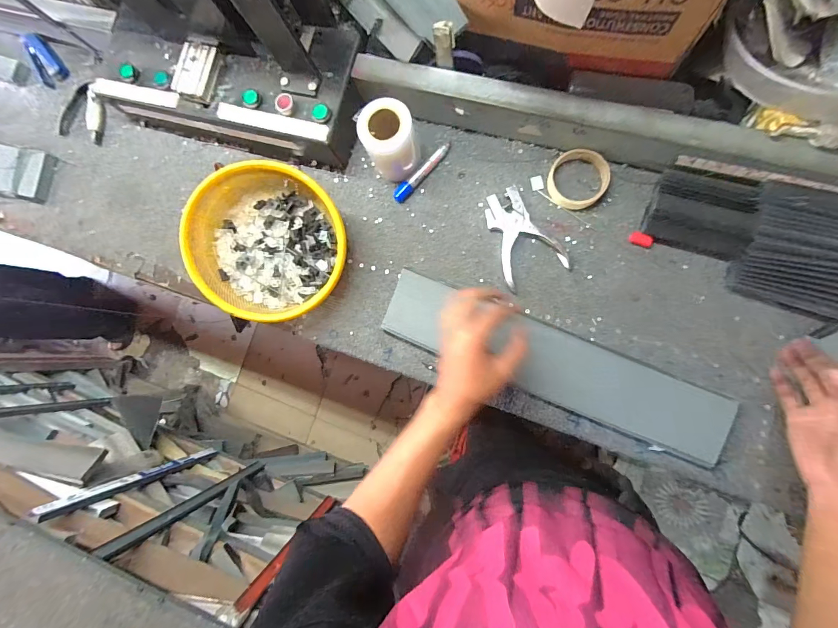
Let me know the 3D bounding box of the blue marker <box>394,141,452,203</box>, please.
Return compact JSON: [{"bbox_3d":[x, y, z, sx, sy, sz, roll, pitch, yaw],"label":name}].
[{"bbox_3d":[0.006,-0.234,0.610,0.022,0.016,0.125,45,93,9],"label":"blue marker"}]

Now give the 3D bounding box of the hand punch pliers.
[{"bbox_3d":[0.152,-0.119,0.575,0.097,0.024,0.151,-30,82,6],"label":"hand punch pliers"}]

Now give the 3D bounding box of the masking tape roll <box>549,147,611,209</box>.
[{"bbox_3d":[0.244,-0.206,0.567,0.089,0.023,0.083,-1,86,9],"label":"masking tape roll"}]

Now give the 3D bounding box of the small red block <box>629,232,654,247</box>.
[{"bbox_3d":[0.333,-0.112,0.554,0.031,0.016,0.016,31,91,10],"label":"small red block"}]

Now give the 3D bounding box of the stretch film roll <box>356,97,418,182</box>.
[{"bbox_3d":[-0.041,-0.261,0.571,0.076,0.111,0.073,-1,86,9],"label":"stretch film roll"}]

